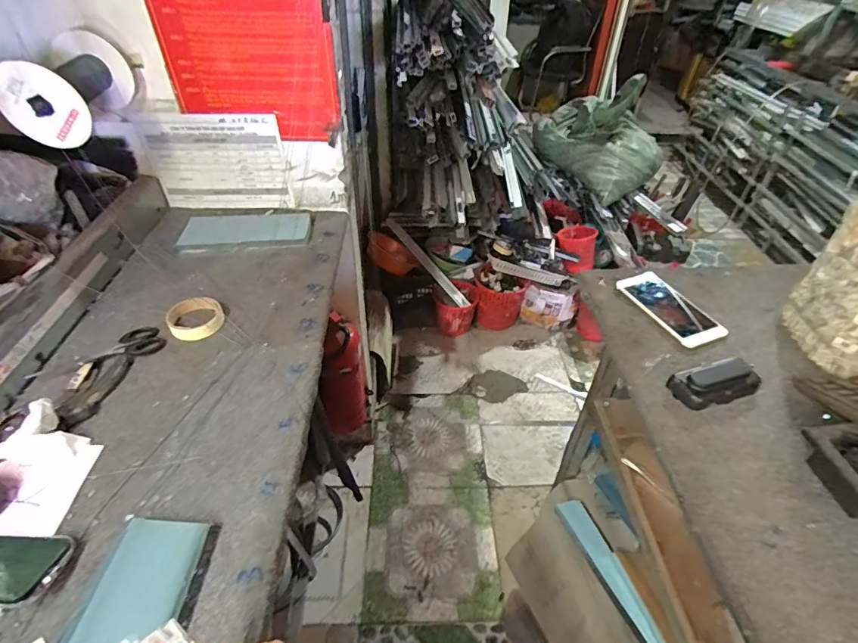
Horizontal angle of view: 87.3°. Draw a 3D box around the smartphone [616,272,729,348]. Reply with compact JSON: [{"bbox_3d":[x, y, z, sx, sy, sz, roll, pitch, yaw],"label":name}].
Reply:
[{"bbox_3d":[0.358,-0.021,0.672,0.078,0.013,0.155,-14,44,-17],"label":"smartphone"}]

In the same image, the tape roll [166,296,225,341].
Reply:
[{"bbox_3d":[-0.405,-0.007,0.780,0.087,0.023,0.086,1,41,-1],"label":"tape roll"}]

